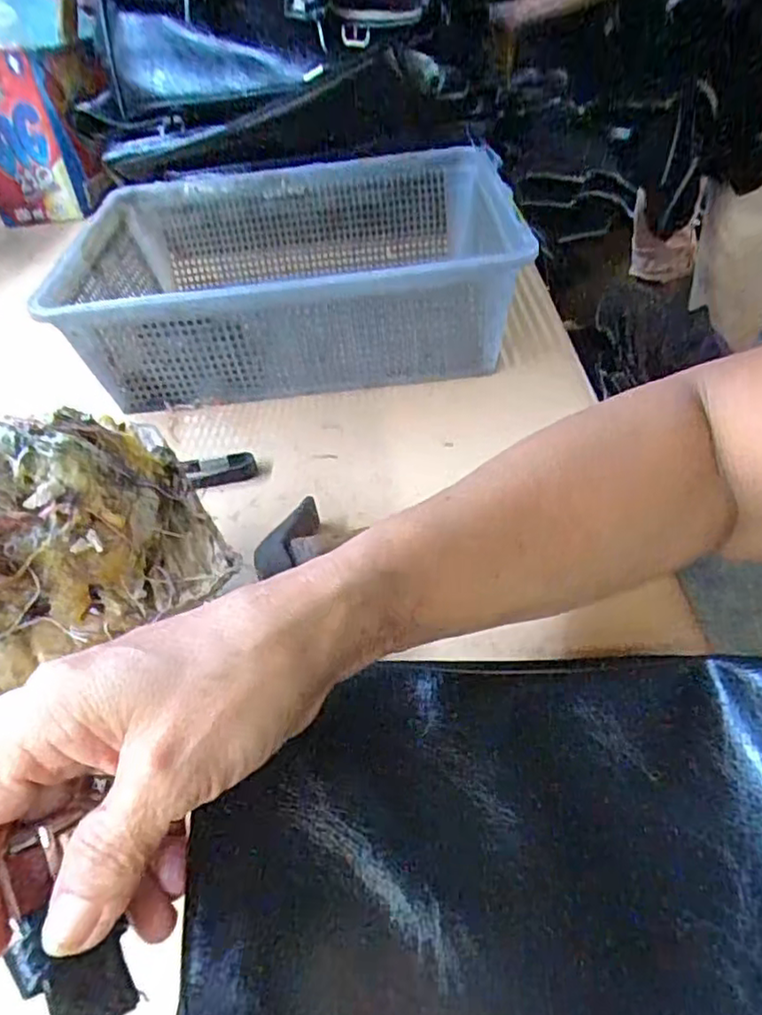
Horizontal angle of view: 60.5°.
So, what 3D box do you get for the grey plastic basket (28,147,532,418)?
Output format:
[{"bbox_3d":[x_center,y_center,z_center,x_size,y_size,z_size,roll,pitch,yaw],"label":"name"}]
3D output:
[{"bbox_3d":[-0.061,-0.171,0.487,0.296,0.094,0.230,-5,42,3],"label":"grey plastic basket"}]

